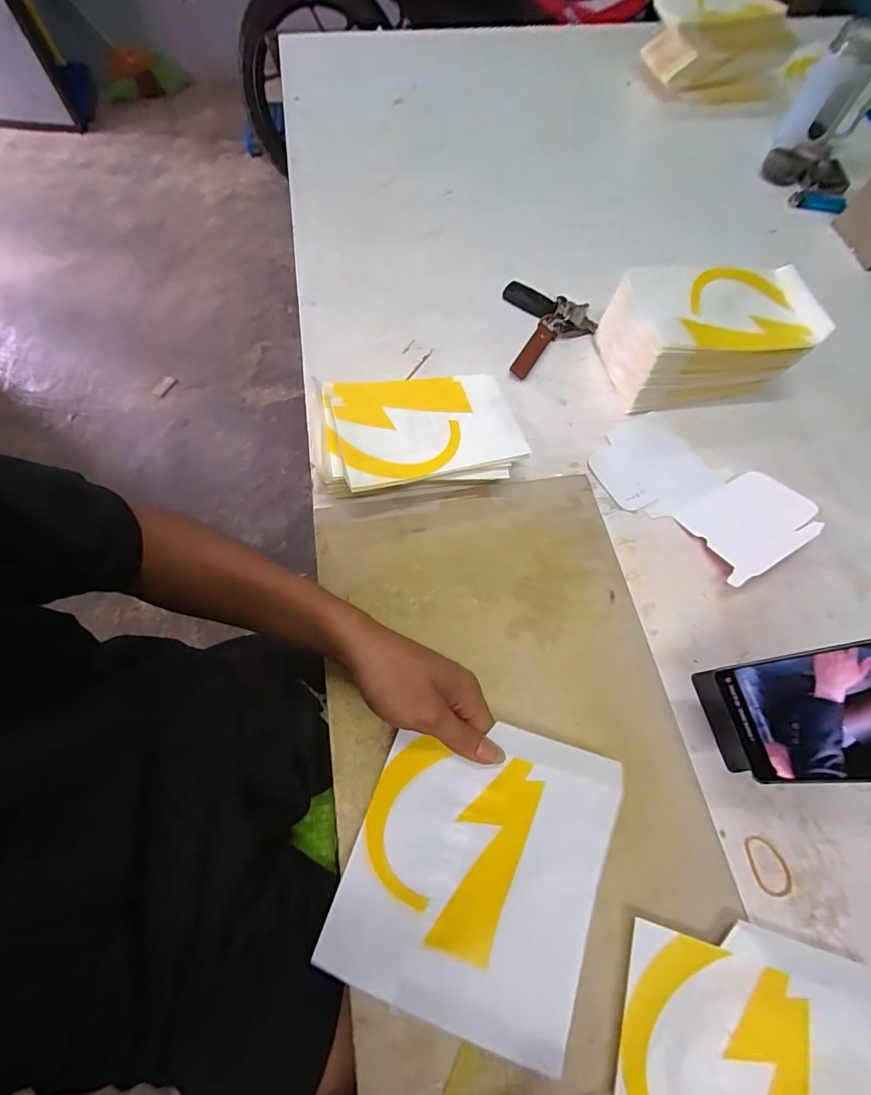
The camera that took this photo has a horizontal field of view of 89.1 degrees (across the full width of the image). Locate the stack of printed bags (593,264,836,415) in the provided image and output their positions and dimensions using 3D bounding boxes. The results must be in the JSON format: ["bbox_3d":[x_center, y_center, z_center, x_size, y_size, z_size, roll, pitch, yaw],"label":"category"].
[{"bbox_3d":[0.289,-0.224,0.477,0.186,0.084,0.116,-6,68,-5],"label":"stack of printed bags"}]

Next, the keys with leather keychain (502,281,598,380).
[{"bbox_3d":[0.138,-0.261,0.523,0.103,0.019,0.132,0,68,-3],"label":"keys with leather keychain"}]

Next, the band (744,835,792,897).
[{"bbox_3d":[0.247,0.236,0.326,0.027,0.004,0.038,-8,68,-6],"label":"band"}]

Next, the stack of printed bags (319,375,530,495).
[{"bbox_3d":[-0.017,-0.116,0.445,0.193,0.042,0.137,-7,68,-6],"label":"stack of printed bags"}]

